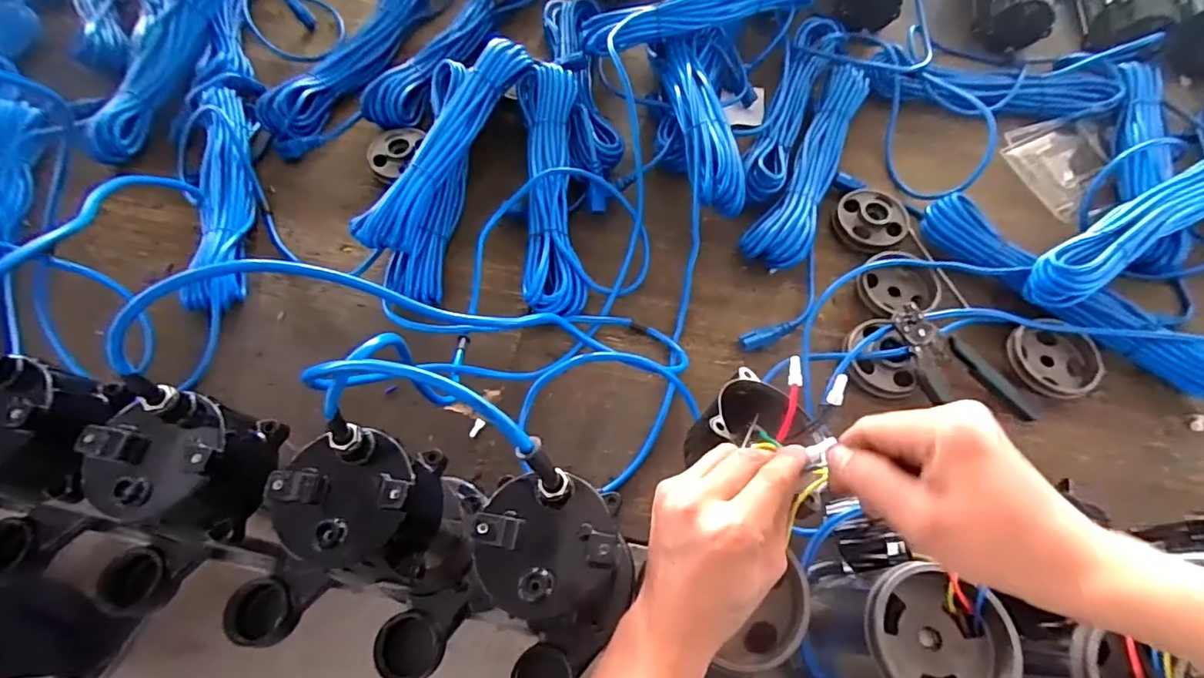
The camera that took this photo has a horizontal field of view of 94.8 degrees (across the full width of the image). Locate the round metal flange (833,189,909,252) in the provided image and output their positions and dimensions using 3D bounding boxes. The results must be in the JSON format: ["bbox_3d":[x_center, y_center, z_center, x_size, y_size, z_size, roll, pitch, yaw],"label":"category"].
[{"bbox_3d":[0.339,-0.151,0.697,0.093,0.019,0.088,0,64,0],"label":"round metal flange"}]

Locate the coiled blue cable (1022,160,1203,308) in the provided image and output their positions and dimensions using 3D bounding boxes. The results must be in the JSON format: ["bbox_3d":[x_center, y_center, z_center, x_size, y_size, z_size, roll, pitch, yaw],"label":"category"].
[{"bbox_3d":[0.631,-0.137,0.624,0.361,0.039,0.066,-27,67,-12],"label":"coiled blue cable"}]

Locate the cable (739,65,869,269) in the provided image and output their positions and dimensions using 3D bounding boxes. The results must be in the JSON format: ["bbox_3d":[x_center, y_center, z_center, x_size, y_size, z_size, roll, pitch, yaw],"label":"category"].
[{"bbox_3d":[0.280,-0.234,0.720,0.073,0.040,0.341,26,67,12],"label":"cable"}]

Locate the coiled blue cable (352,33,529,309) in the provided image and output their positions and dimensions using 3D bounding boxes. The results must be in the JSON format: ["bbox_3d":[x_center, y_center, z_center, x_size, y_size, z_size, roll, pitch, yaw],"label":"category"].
[{"bbox_3d":[-0.201,-0.222,0.697,0.118,0.094,0.371,14,65,7],"label":"coiled blue cable"}]

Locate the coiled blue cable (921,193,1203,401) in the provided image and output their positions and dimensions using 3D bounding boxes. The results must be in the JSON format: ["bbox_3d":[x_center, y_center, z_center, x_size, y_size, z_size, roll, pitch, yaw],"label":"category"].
[{"bbox_3d":[0.523,-0.041,0.631,0.353,0.054,0.076,40,71,18],"label":"coiled blue cable"}]

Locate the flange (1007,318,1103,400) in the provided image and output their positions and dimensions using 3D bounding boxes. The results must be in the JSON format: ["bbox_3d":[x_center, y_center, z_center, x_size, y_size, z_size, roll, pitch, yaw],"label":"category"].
[{"bbox_3d":[0.499,0.022,0.610,0.094,0.021,0.086,0,64,0],"label":"flange"}]

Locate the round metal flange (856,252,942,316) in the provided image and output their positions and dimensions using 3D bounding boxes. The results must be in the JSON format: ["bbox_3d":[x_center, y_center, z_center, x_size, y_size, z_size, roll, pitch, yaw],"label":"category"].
[{"bbox_3d":[0.348,-0.064,0.653,0.094,0.030,0.078,-10,65,-4],"label":"round metal flange"}]

